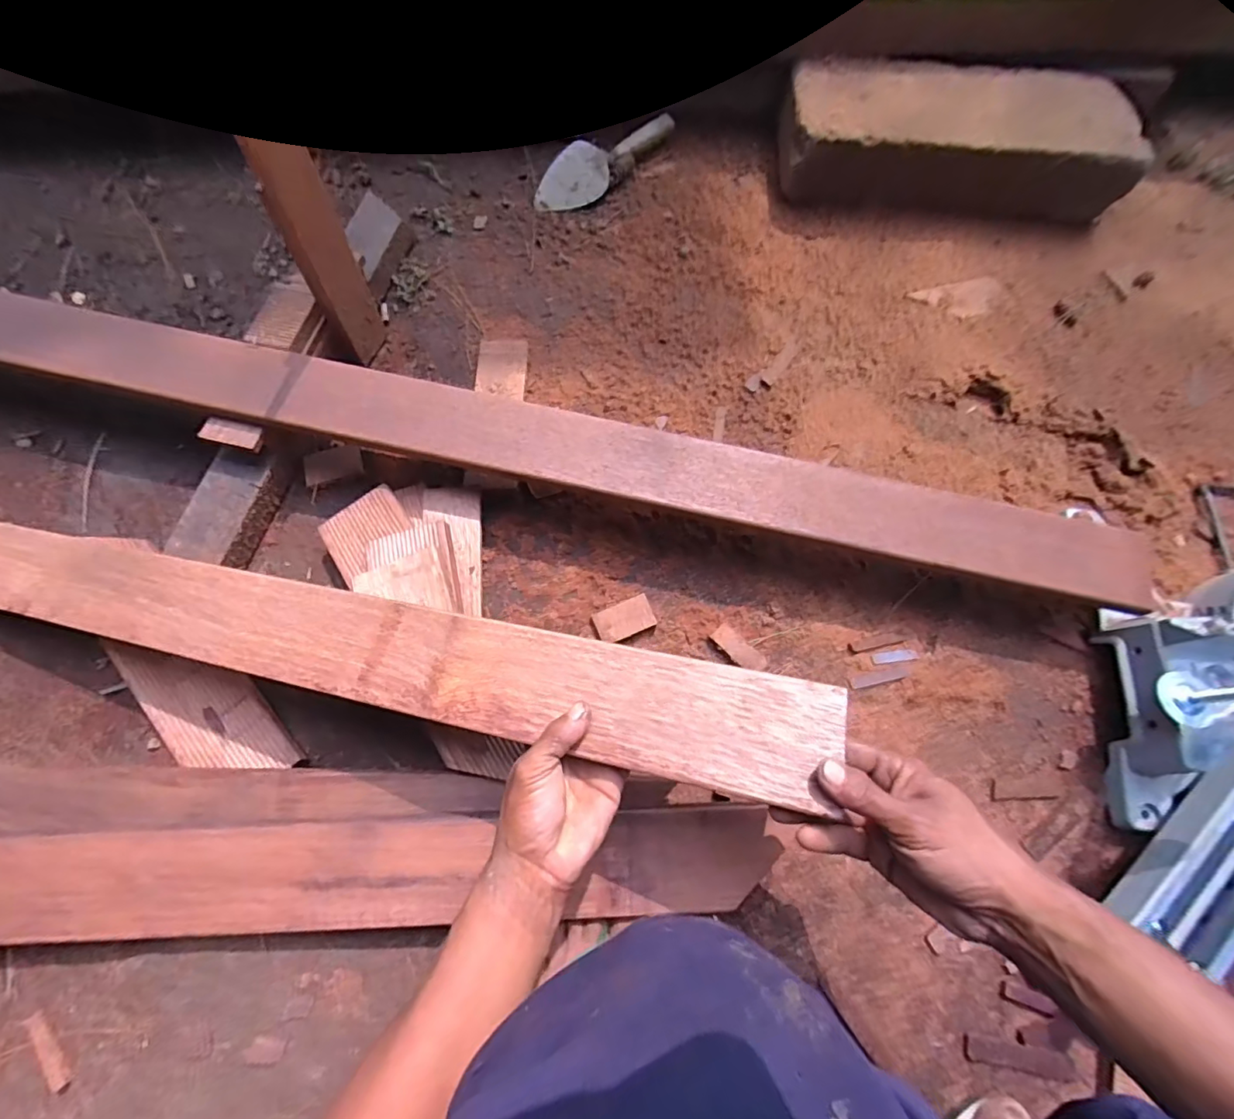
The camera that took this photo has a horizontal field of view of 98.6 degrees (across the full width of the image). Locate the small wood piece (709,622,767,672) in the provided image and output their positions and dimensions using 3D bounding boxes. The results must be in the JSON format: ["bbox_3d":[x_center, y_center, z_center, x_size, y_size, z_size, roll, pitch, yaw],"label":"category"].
[{"bbox_3d":[0.134,0.097,0.579,0.026,0.009,0.062,-40,74,-14],"label":"small wood piece"}]

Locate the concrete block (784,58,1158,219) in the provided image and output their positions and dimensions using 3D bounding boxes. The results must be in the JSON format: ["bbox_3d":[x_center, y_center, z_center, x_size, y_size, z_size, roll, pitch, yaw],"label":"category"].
[{"bbox_3d":[0.499,-0.640,0.802,0.498,0.118,0.186,3,69,1],"label":"concrete block"}]

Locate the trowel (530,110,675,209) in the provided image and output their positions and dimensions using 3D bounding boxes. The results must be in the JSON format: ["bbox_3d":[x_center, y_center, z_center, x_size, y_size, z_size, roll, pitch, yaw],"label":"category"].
[{"bbox_3d":[-0.022,-0.623,0.825,0.099,0.046,0.246,36,73,13],"label":"trowel"}]

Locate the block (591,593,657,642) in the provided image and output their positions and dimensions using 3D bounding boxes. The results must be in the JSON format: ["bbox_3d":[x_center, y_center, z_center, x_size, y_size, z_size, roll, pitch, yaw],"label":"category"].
[{"bbox_3d":[0.009,0.066,0.588,0.065,0.009,0.037,-21,71,-8],"label":"block"}]

